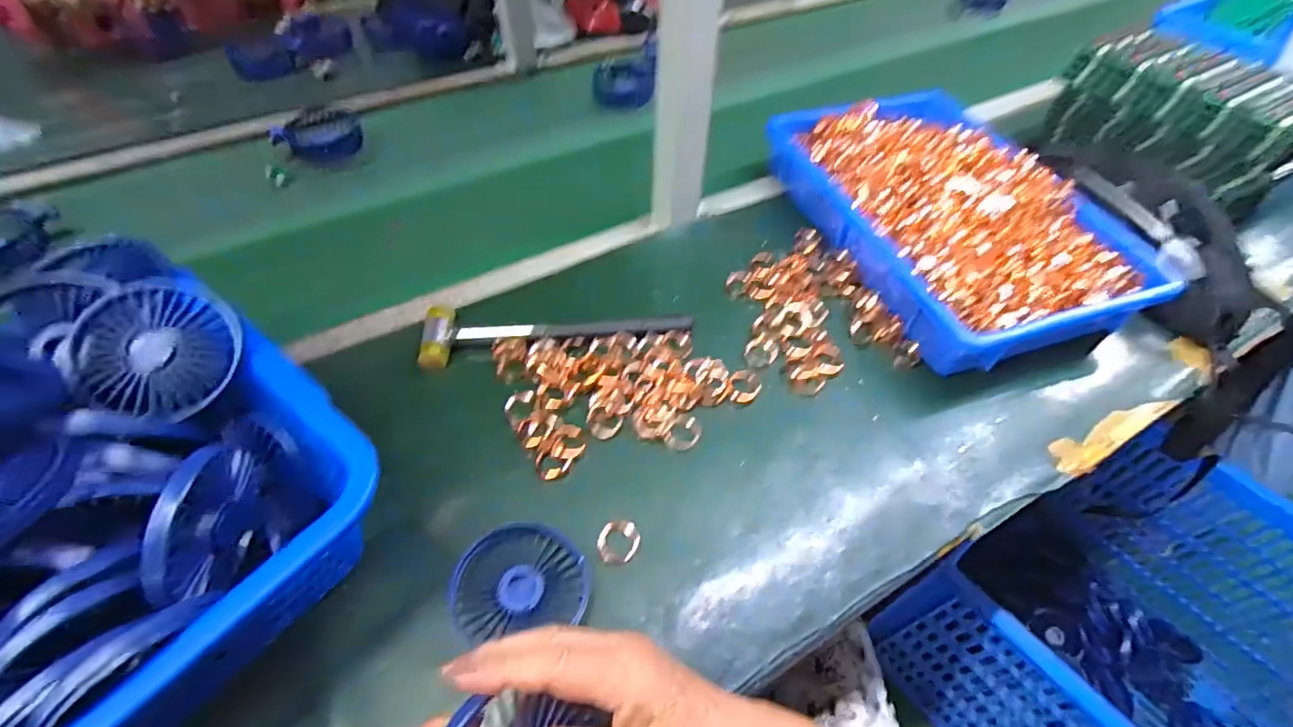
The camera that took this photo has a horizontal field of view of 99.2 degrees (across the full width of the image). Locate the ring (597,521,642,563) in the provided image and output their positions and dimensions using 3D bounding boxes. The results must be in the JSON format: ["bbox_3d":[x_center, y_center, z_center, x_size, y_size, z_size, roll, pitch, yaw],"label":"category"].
[{"bbox_3d":[-0.020,0.126,0.390,0.029,0.011,0.028,1,54,-1],"label":"ring"}]

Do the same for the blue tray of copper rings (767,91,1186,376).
[{"bbox_3d":[0.308,-0.170,0.582,0.246,0.078,0.374,-16,56,-13],"label":"blue tray of copper rings"}]

